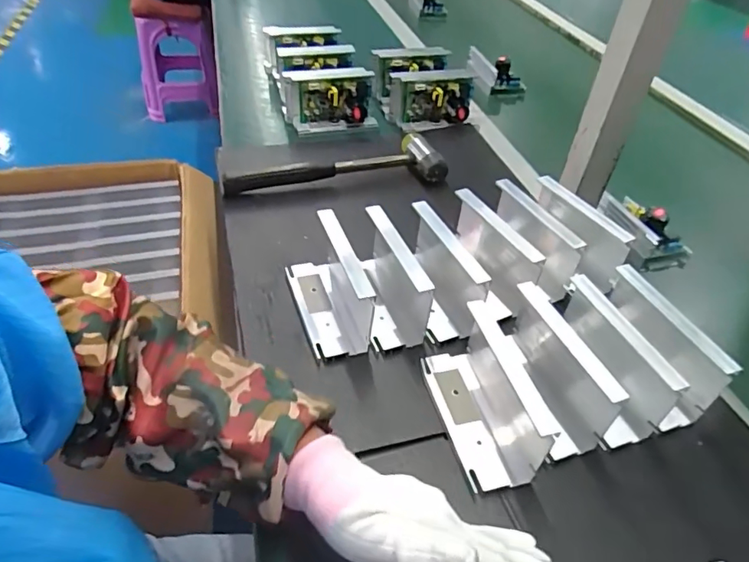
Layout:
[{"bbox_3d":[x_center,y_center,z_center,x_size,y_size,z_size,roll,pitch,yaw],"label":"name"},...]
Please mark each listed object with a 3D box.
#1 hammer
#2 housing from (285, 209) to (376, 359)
[{"bbox_3d":[-0.054,-0.159,0.695,0.292,0.036,0.086,-5,44,-12],"label":"hammer"},{"bbox_3d":[-0.038,0.001,0.503,0.075,0.066,0.131,-11,45,-17],"label":"housing"}]

